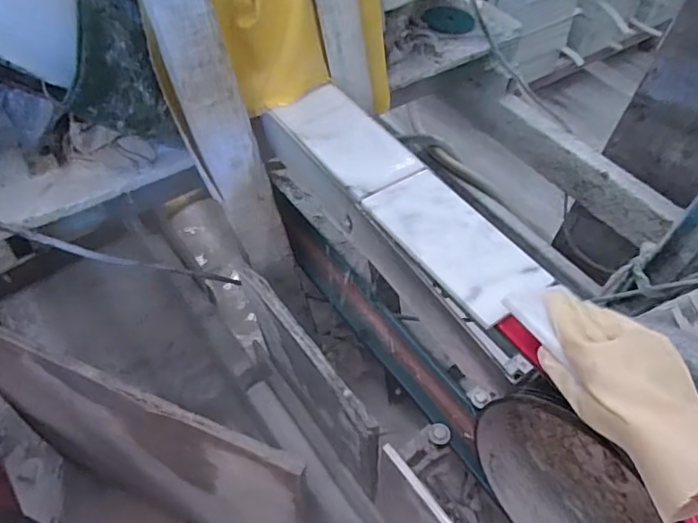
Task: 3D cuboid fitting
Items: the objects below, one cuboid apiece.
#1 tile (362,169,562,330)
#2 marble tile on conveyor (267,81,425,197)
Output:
[{"bbox_3d":[0.115,-0.025,0.579,0.097,0.016,0.193,-28,58,-26],"label":"tile"},{"bbox_3d":[-0.005,-0.157,0.675,0.102,0.013,0.203,-27,58,-25],"label":"marble tile on conveyor"}]

